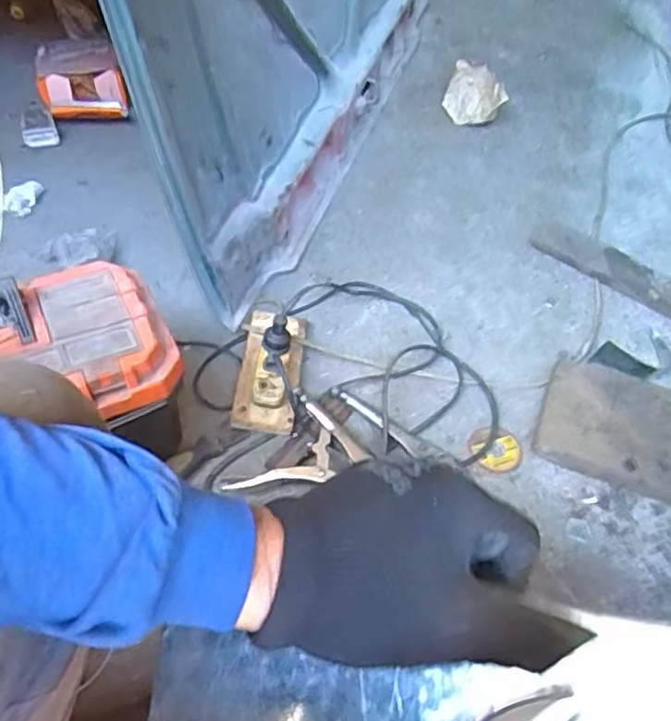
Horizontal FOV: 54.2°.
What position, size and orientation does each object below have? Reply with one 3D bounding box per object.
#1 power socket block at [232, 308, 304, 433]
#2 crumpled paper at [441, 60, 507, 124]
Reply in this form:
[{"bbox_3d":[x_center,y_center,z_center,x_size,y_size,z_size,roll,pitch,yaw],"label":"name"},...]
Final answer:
[{"bbox_3d":[-0.090,0.007,0.904,0.088,0.049,0.206,4,52,-3],"label":"power socket block"},{"bbox_3d":[0.293,-0.551,1.369,0.126,0.079,0.138,18,53,9],"label":"crumpled paper"}]

